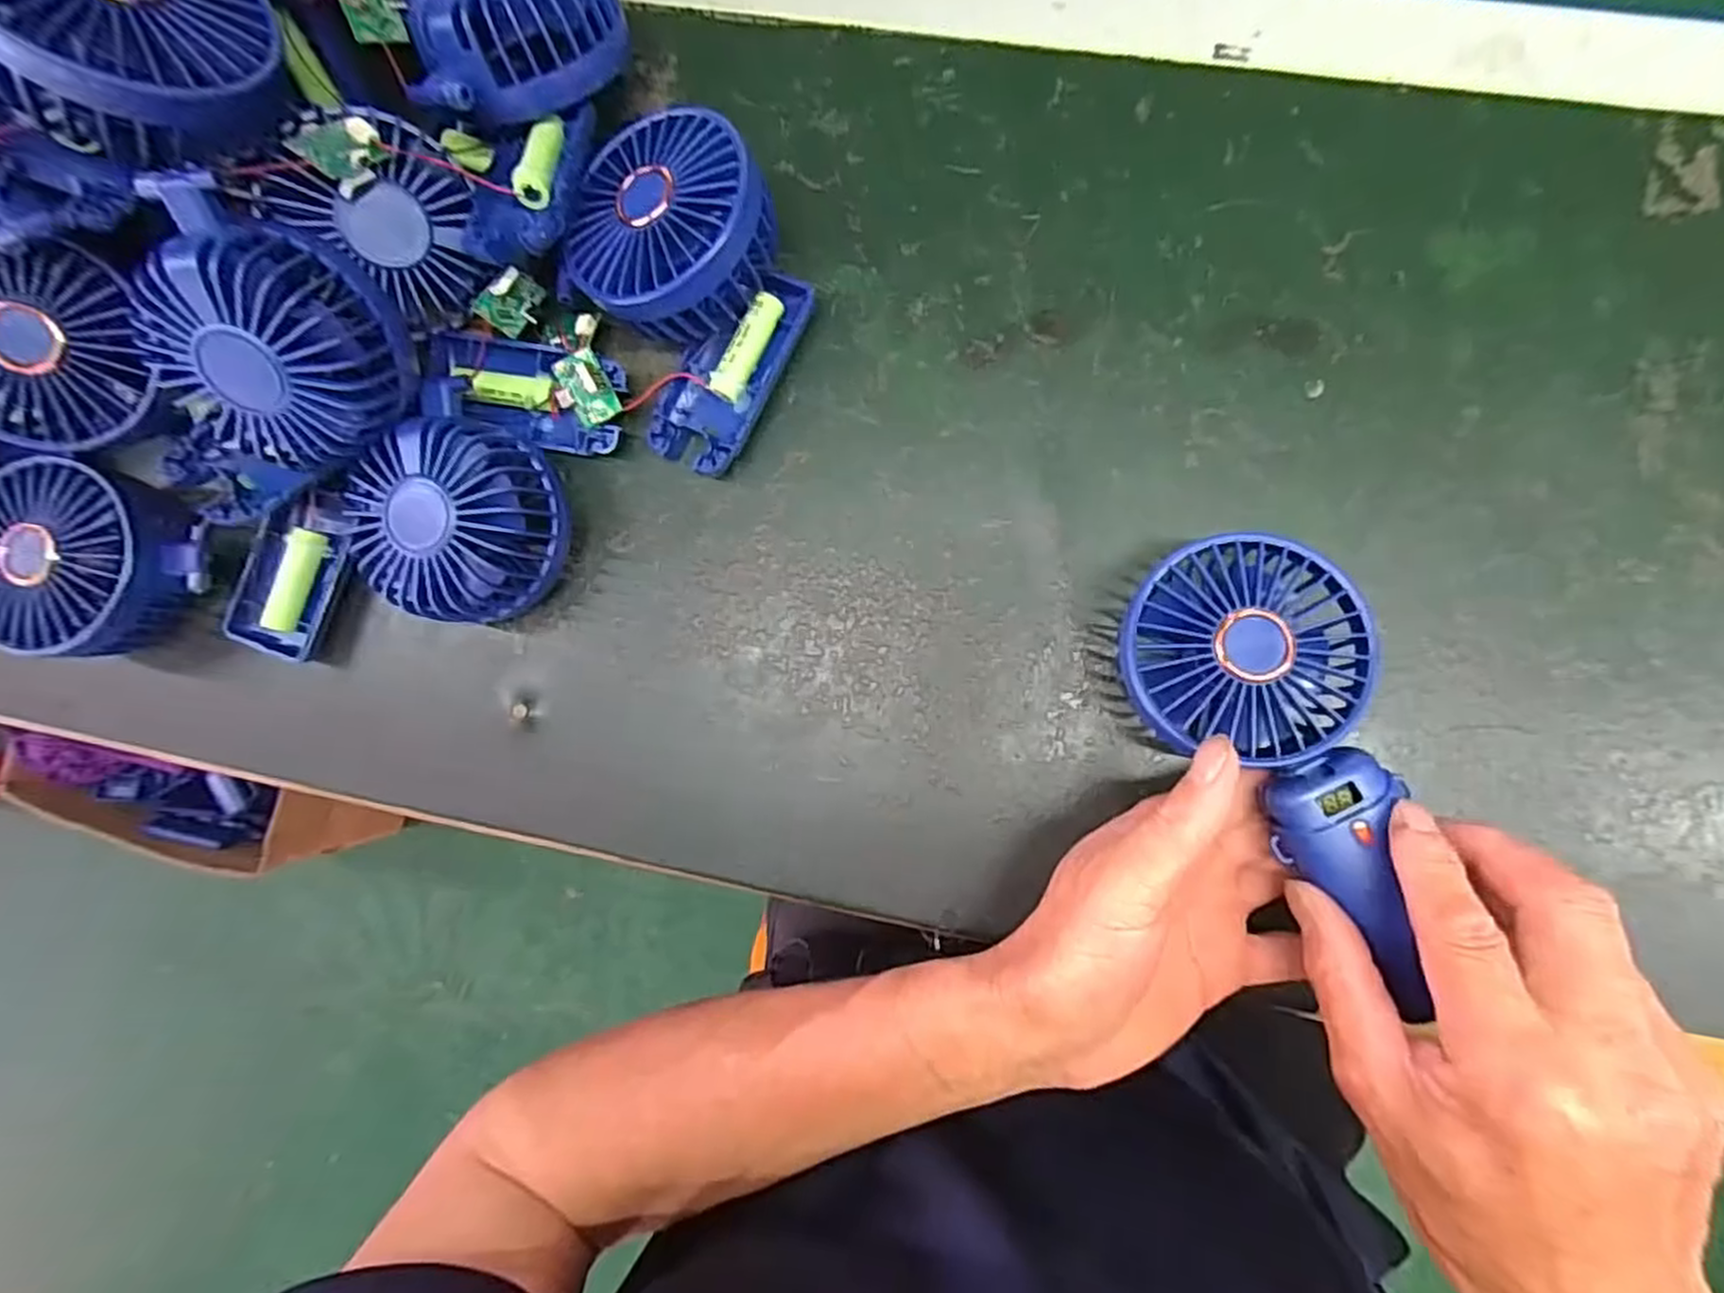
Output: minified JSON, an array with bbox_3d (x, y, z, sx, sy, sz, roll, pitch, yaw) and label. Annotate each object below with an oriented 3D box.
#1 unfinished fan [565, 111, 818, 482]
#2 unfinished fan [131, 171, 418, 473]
[{"bbox_3d":[-0.074,-0.153,0.324,0.094,0.054,0.138,-28,86,4],"label":"unfinished fan"},{"bbox_3d":[-0.231,-0.116,0.297,0.091,0.042,0.091,23,112,-29],"label":"unfinished fan"}]

